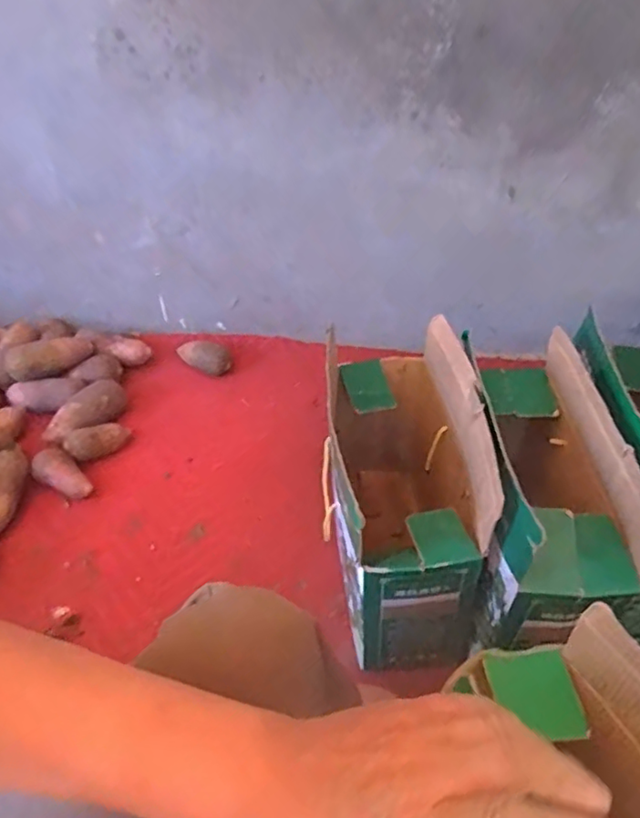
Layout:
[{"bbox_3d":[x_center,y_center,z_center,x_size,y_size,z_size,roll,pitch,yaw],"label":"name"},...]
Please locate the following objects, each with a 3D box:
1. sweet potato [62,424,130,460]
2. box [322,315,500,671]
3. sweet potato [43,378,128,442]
[{"bbox_3d":[-0.415,0.064,1.108,0.112,0.060,0.051,-17,45,-16],"label":"sweet potato"},{"bbox_3d":[0.105,0.099,0.825,0.166,0.335,0.382,-2,43,-1],"label":"box"},{"bbox_3d":[-0.452,0.008,1.150,0.076,0.057,0.173,23,48,24],"label":"sweet potato"}]

